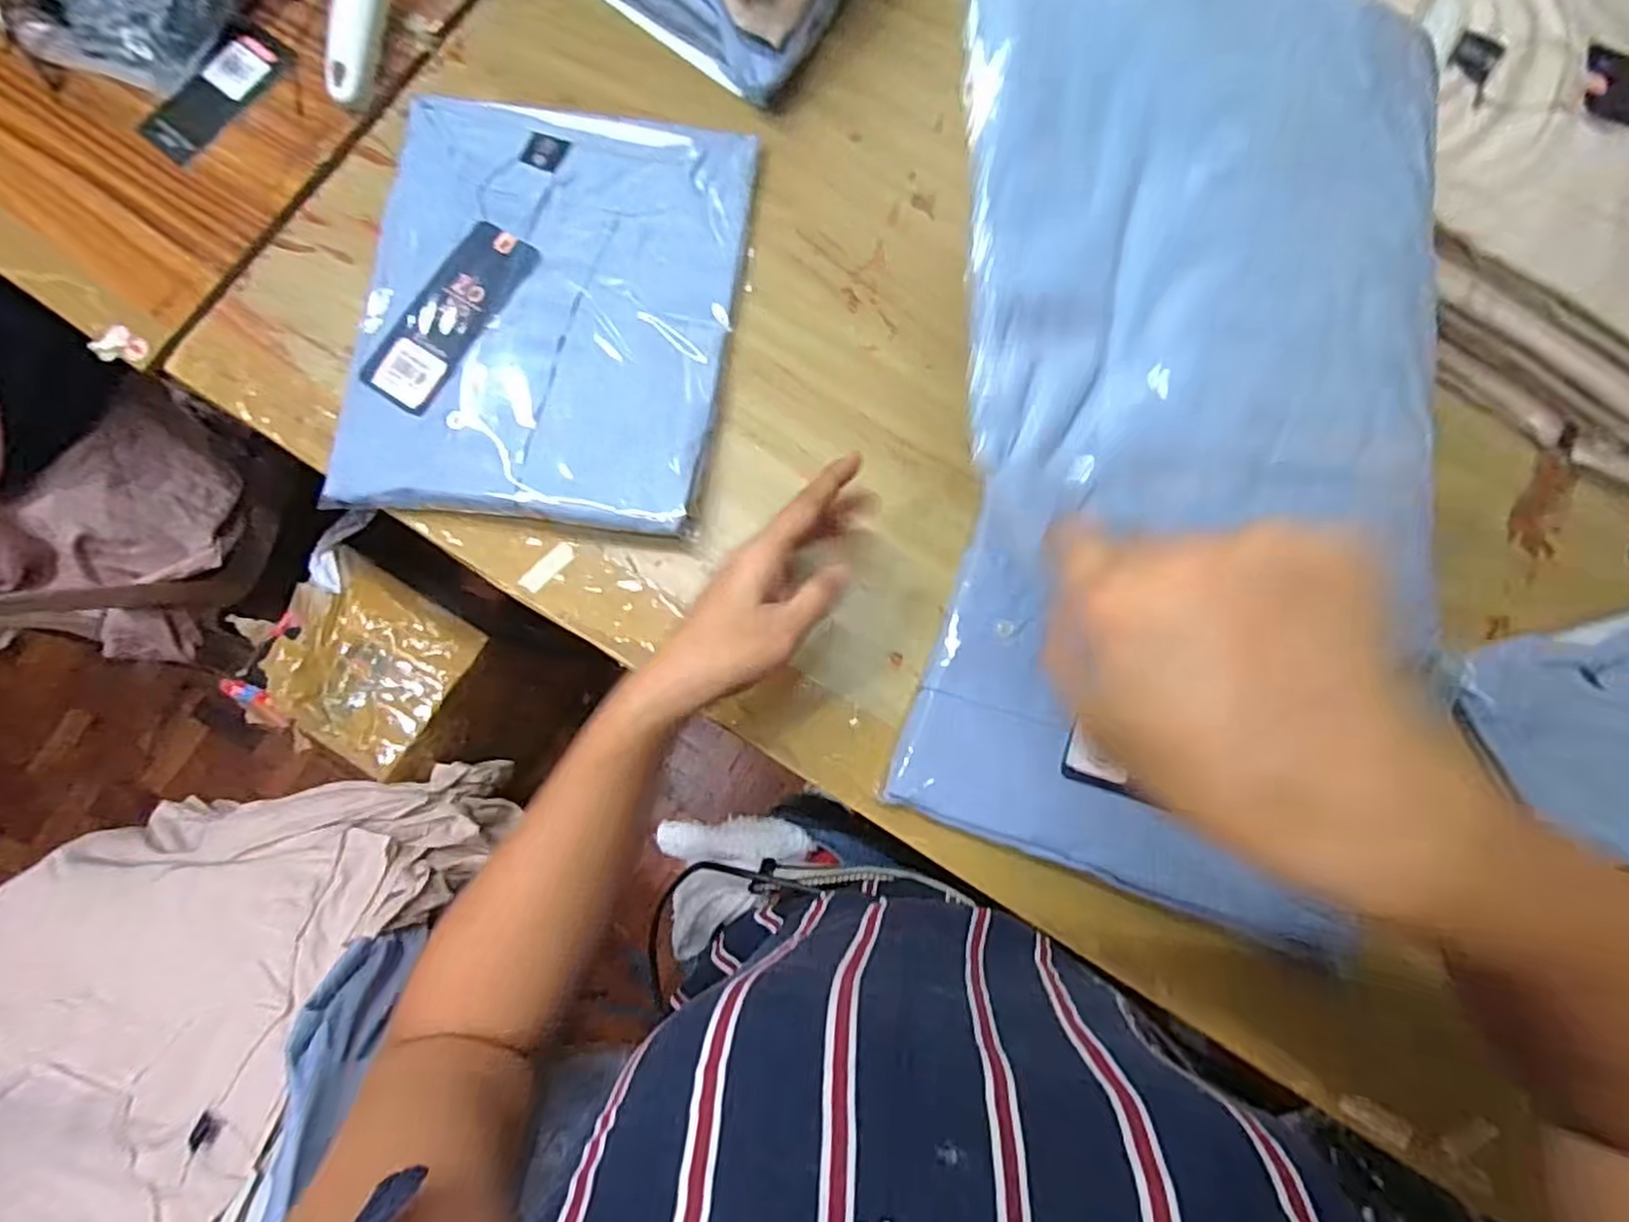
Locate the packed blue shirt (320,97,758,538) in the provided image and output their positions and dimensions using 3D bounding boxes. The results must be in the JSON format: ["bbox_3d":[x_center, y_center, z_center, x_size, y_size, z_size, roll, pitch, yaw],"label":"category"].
[{"bbox_3d":[-0.158,-0.179,0.437,0.210,0.031,0.257,6,80,1],"label":"packed blue shirt"}]

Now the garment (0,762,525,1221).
[{"bbox_3d":[-0.668,0.387,0.749,0.337,0.174,0.609,35,82,6],"label":"garment"}]

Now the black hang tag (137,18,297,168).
[{"bbox_3d":[-0.398,-0.346,0.491,0.043,0.007,0.107,36,83,-3],"label":"black hang tag"}]

